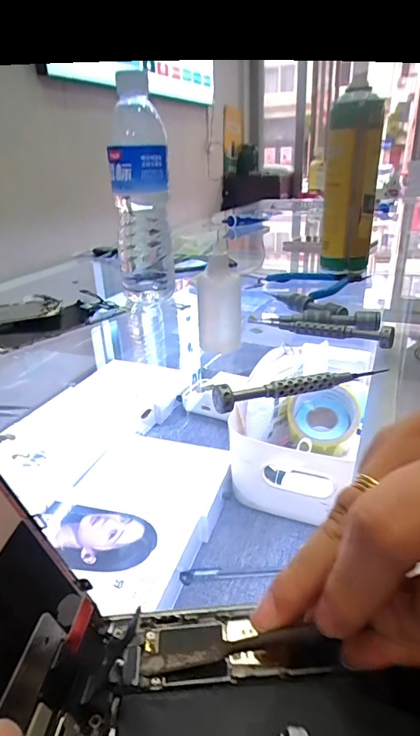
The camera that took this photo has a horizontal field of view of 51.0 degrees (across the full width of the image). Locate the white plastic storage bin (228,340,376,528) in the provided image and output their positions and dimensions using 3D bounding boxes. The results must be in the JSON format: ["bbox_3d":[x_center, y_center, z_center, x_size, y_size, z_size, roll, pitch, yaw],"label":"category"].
[{"bbox_3d":[0.133,0.079,0.634,0.153,0.117,0.270,8,27,21],"label":"white plastic storage bin"}]

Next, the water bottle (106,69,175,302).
[{"bbox_3d":[-0.075,-0.179,0.474,0.061,0.208,0.056,-10,26,-15],"label":"water bottle"}]

